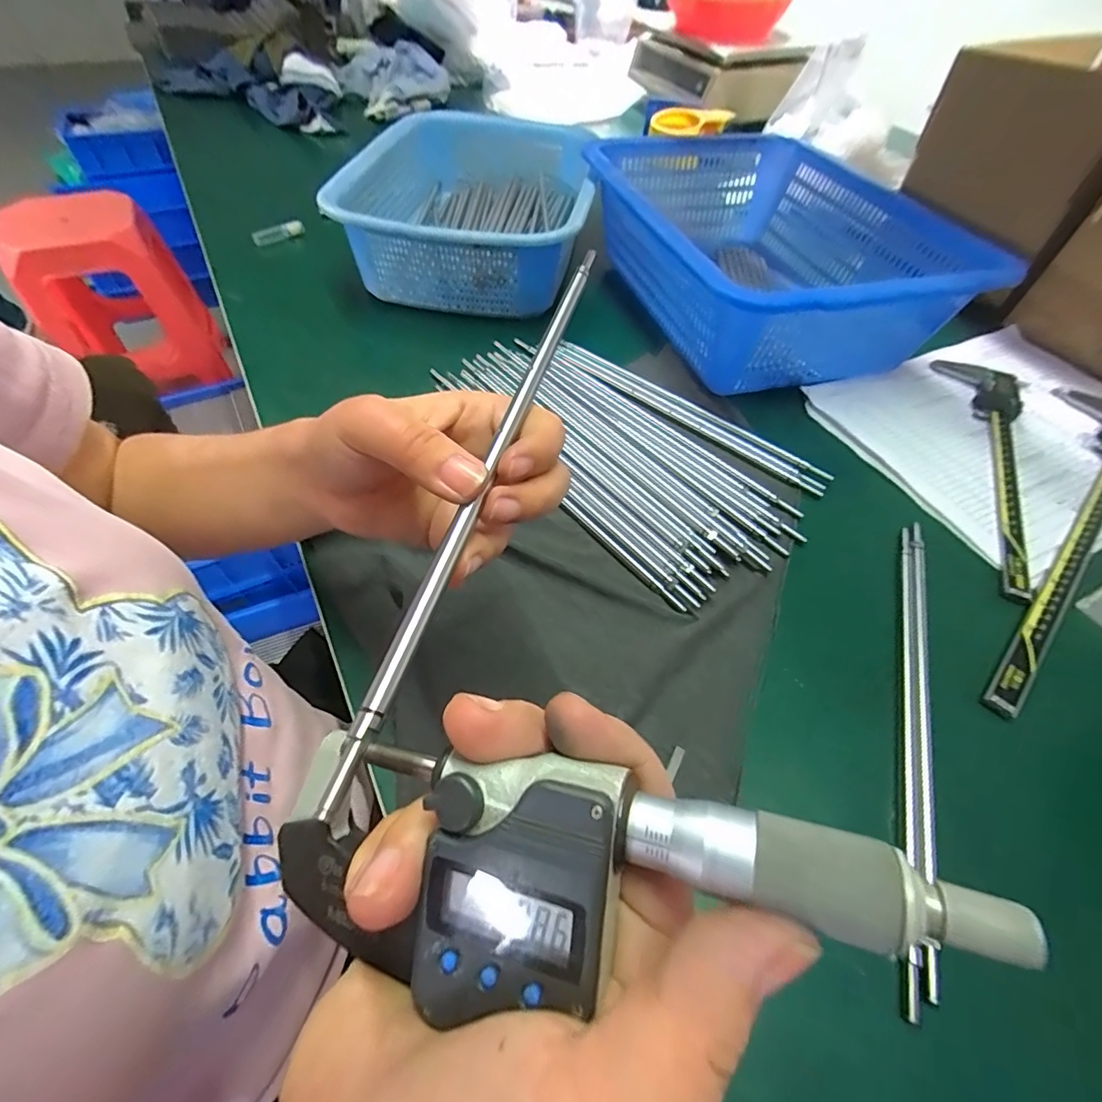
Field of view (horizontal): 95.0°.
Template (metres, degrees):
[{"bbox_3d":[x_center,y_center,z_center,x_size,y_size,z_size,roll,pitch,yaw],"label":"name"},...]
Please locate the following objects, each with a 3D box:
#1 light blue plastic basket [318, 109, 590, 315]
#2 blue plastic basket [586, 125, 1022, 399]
[{"bbox_3d":[-0.090,-0.384,0.562,0.247,0.090,0.327,5,55,0],"label":"light blue plastic basket"},{"bbox_3d":[0.207,-0.292,0.509,0.270,0.111,0.357,-14,57,-13],"label":"blue plastic basket"}]

